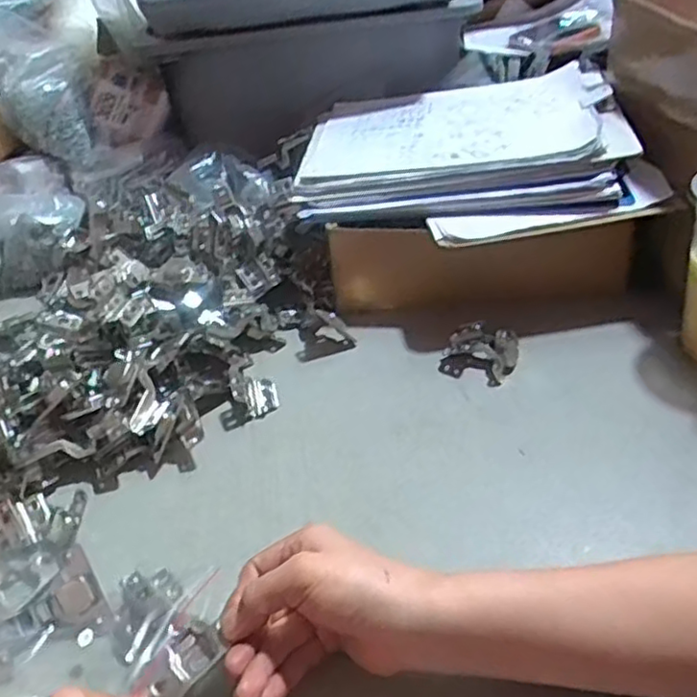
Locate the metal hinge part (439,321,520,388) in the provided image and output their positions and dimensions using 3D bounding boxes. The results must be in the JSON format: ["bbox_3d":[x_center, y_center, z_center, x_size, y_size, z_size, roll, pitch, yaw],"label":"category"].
[{"bbox_3d":[0.122,-0.002,0.645,0.067,0.034,0.062,12,42,24],"label":"metal hinge part"}]

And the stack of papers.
[{"bbox_3d":[0.123,-0.207,0.722,0.346,0.060,0.279,-4,38,5],"label":"stack of papers"}]

